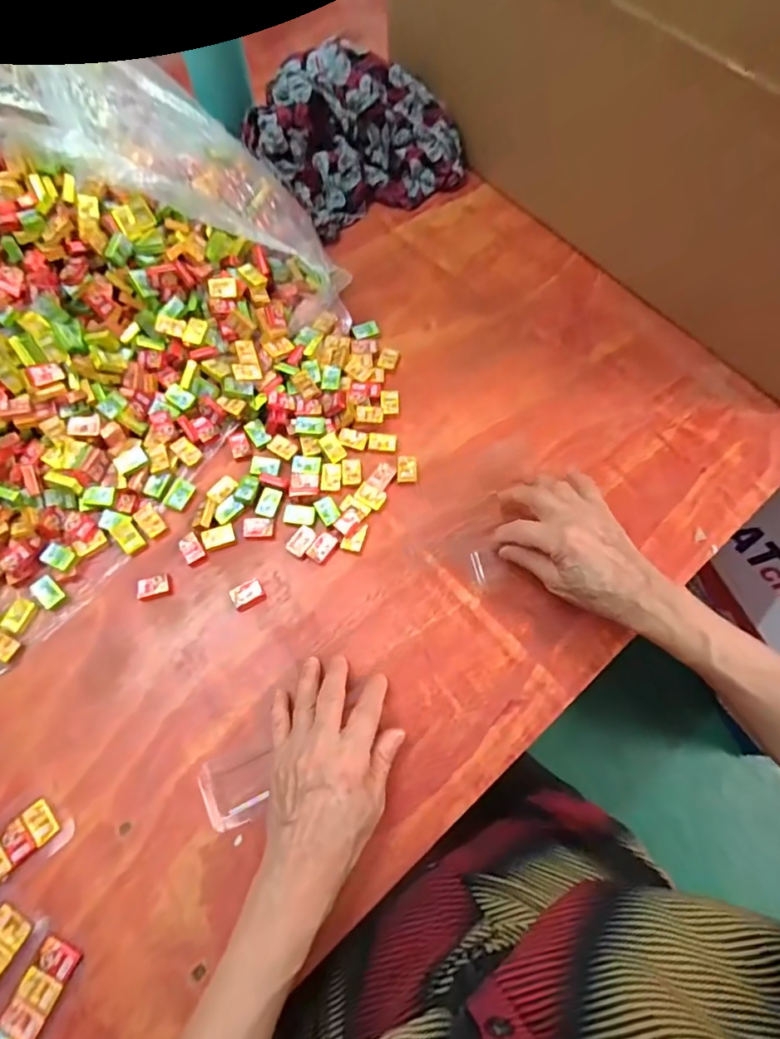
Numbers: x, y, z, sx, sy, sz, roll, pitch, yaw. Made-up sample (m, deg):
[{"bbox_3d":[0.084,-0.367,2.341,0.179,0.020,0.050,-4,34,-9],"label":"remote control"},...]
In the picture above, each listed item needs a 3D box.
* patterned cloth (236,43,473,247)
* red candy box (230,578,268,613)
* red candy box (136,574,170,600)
[{"bbox_3d":[-0.043,-0.429,0.562,0.218,0.084,0.174,-29,73,-11],"label":"patterned cloth"},{"bbox_3d":[-0.115,0.061,0.412,0.025,0.008,0.020,-29,73,-11],"label":"red candy box"},{"bbox_3d":[-0.193,0.055,0.413,0.025,0.008,0.015,-17,71,-7],"label":"red candy box"}]

